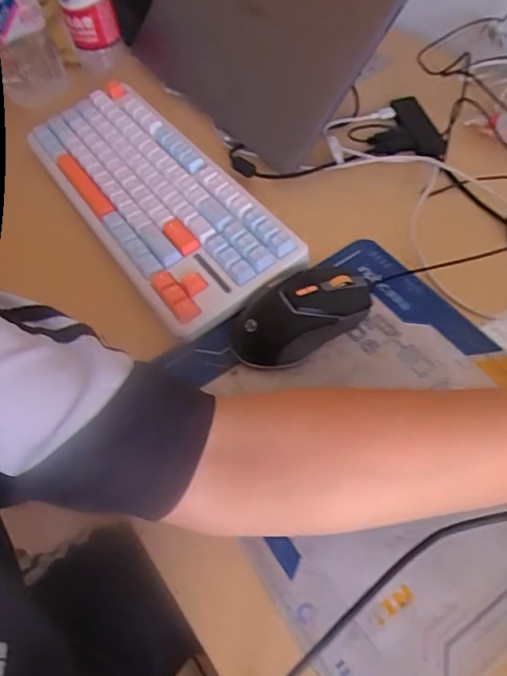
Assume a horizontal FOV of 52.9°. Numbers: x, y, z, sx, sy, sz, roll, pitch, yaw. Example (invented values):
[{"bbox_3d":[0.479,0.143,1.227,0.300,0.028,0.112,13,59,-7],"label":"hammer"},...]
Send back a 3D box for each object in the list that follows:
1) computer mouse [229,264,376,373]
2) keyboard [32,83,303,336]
[{"bbox_3d":[0.036,-0.023,0.407,0.116,0.037,0.064,-29,57,-13],"label":"computer mouse"},{"bbox_3d":[-0.109,-0.152,0.511,0.137,0.034,0.369,-32,58,-15],"label":"keyboard"}]

